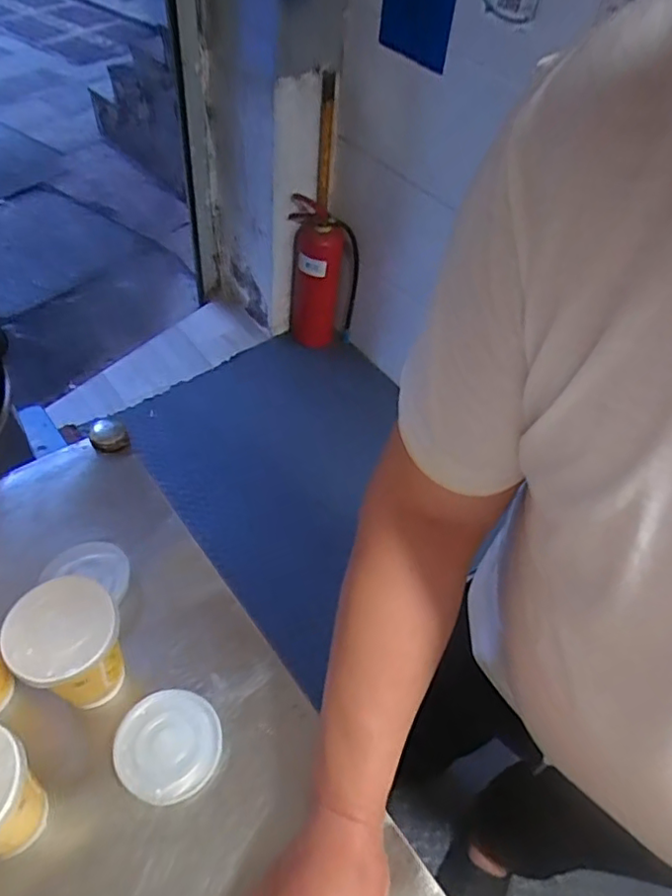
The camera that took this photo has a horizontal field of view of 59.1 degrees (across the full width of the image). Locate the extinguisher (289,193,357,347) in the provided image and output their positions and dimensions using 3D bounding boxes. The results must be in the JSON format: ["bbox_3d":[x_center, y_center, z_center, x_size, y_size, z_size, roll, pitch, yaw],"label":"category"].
[{"bbox_3d":[-0.038,-0.501,1.837,0.202,0.489,0.174,6,51,-1],"label":"extinguisher"}]

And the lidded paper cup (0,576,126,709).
[{"bbox_3d":[-0.204,0.166,0.472,0.074,0.118,0.081,3,51,-4],"label":"lidded paper cup"}]

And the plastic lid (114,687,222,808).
[{"bbox_3d":[-0.134,0.239,0.477,0.079,0.018,0.077,3,51,-4],"label":"plastic lid"}]

